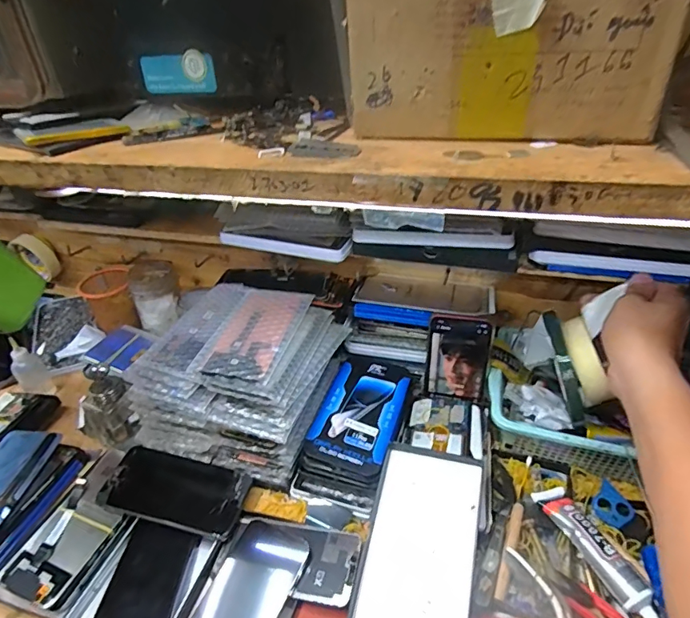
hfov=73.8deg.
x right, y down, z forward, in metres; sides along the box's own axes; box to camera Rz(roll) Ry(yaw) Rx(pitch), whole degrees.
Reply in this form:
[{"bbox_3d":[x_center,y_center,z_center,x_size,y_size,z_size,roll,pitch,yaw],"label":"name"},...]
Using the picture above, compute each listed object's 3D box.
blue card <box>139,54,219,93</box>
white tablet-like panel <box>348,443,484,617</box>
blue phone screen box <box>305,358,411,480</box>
[{"bbox_3d":[-0.128,-0.180,0.353,0.061,0.025,0.006,4,36,10],"label":"blue card"},{"bbox_3d":[0.078,0.228,0.456,0.106,0.008,0.184,8,49,17],"label":"white tablet-like panel"},{"bbox_3d":[0.023,0.120,0.570,0.093,0.026,0.175,10,37,18],"label":"blue phone screen box"}]

